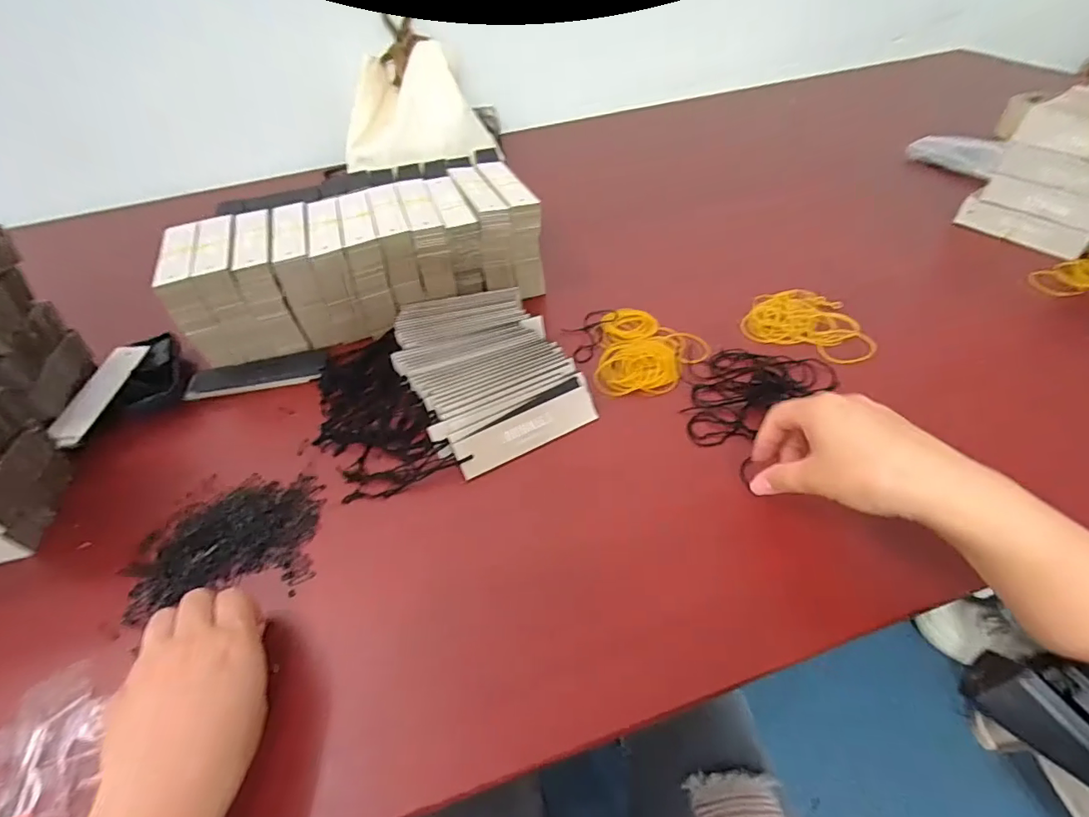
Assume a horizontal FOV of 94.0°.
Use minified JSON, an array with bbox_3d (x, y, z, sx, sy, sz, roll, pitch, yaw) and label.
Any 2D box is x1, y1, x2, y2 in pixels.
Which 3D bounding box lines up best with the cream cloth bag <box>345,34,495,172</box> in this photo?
[{"bbox_3d":[-0.210,-0.489,0.826,0.226,0.077,0.214,-6,84,5],"label":"cream cloth bag"}]

